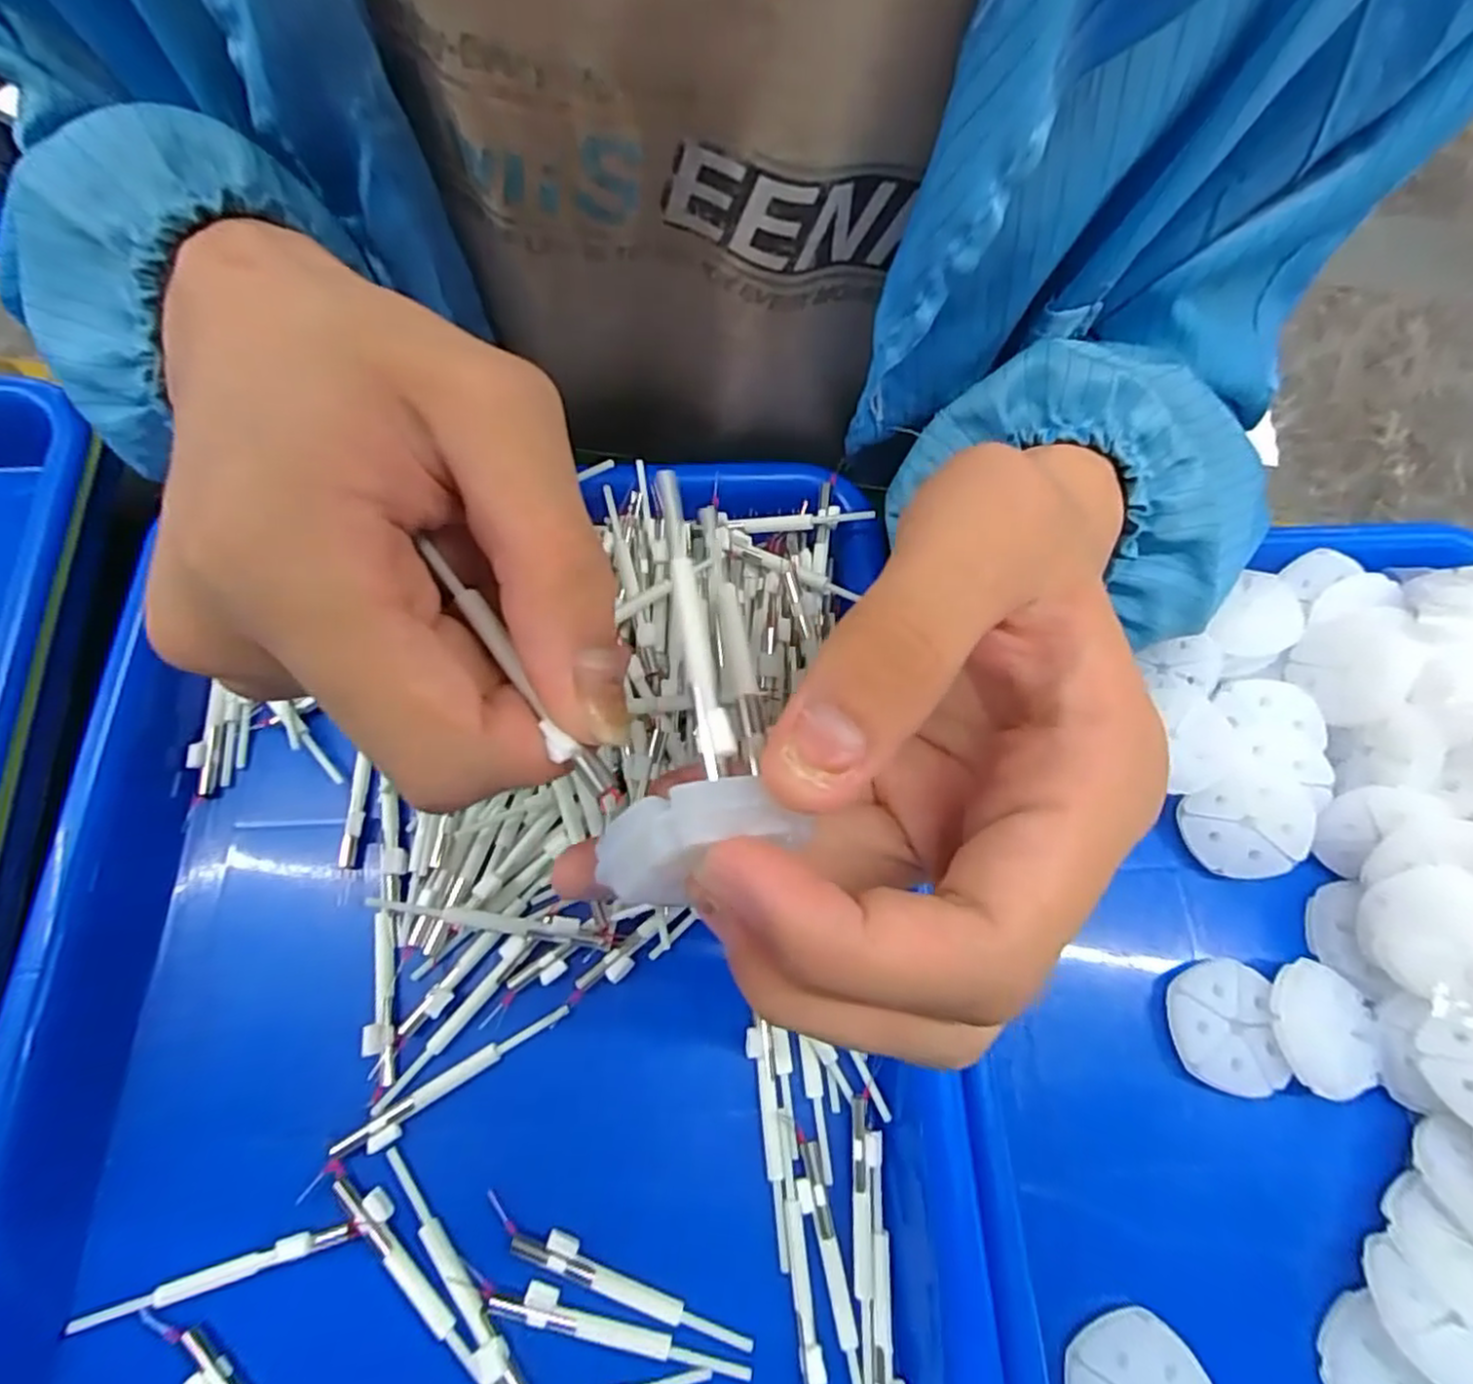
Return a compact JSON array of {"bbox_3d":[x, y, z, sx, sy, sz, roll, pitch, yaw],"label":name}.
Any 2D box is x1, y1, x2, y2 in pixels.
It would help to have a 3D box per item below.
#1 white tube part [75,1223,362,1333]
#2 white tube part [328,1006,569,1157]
[{"bbox_3d":[-0.133,0.149,0.182,0.067,0.004,0.006,-15,71,-8],"label":"white tube part"},{"bbox_3d":[-0.080,0.110,0.202,0.068,0.005,0.008,-31,74,-13],"label":"white tube part"}]

